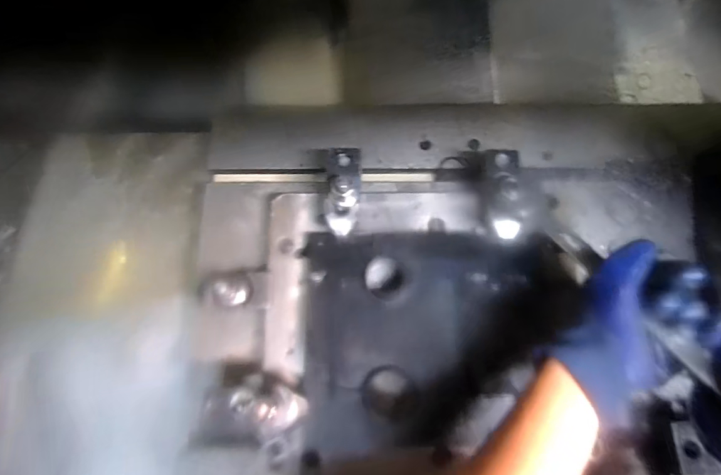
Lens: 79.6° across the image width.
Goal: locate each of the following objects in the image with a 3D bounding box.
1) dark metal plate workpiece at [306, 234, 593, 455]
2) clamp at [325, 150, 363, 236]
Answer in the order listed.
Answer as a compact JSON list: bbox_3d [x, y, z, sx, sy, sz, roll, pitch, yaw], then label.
[{"bbox_3d":[0.084,0.101,0.445,0.273,0.042,0.210,-2,74,0],"label":"dark metal plate workpiece"},{"bbox_3d":[-0.019,-0.054,0.456,0.041,0.030,0.098,1,74,0],"label":"clamp"}]

